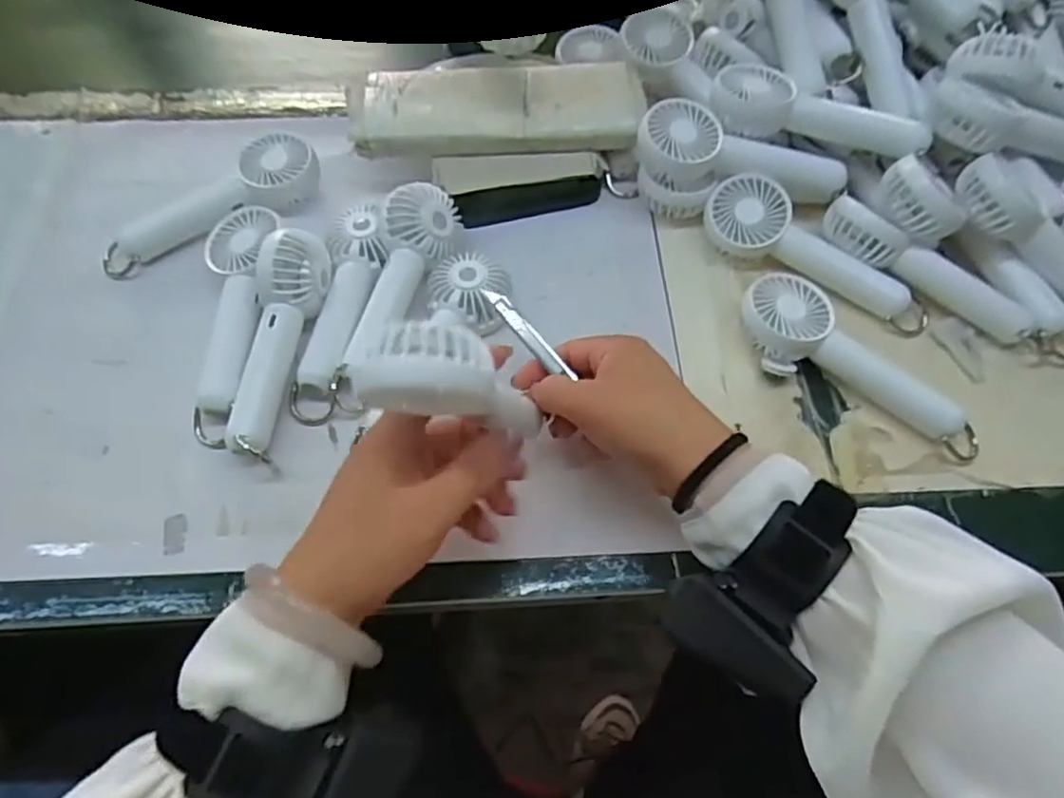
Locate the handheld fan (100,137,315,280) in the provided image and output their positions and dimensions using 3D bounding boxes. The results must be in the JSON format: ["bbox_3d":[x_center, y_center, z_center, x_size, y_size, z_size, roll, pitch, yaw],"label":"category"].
[{"bbox_3d":[-0.233,-0.138,0.489,0.161,0.033,0.050,-36,67,-19],"label":"handheld fan"}]

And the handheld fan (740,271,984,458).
[{"bbox_3d":[0.202,-0.017,0.421,0.058,0.034,0.158,-38,68,-20],"label":"handheld fan"}]

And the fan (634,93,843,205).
[{"bbox_3d":[0.146,-0.169,0.465,0.142,0.030,0.049,18,62,9],"label":"fan"}]

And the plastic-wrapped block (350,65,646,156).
[{"bbox_3d":[-0.026,-0.218,0.500,0.209,0.019,0.079,-7,58,-3],"label":"plastic-wrapped block"}]

